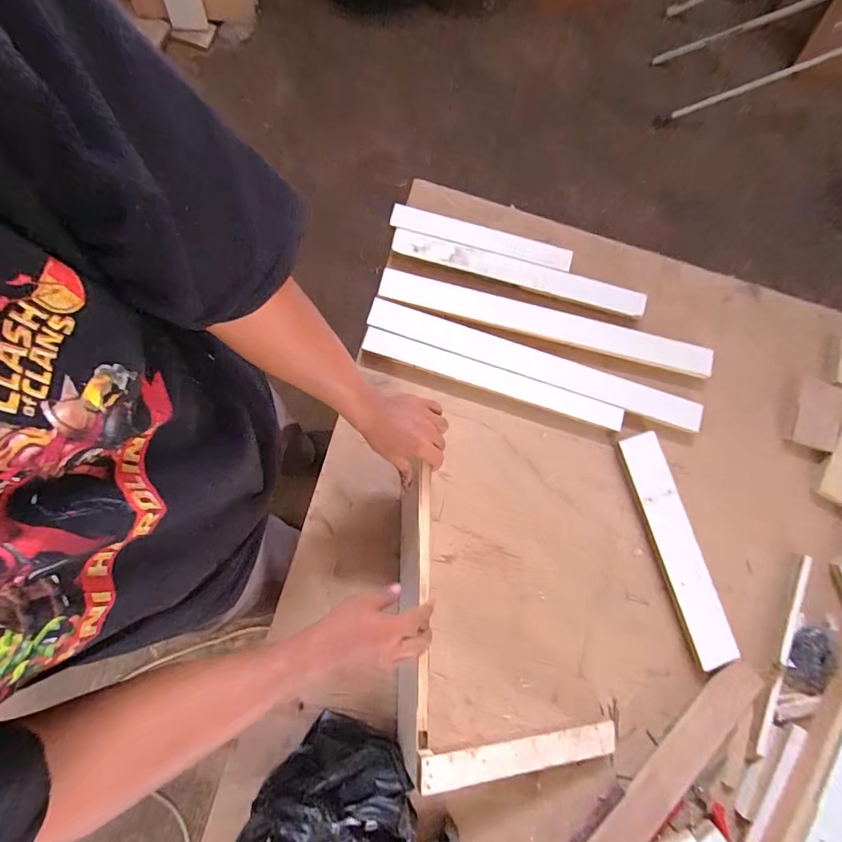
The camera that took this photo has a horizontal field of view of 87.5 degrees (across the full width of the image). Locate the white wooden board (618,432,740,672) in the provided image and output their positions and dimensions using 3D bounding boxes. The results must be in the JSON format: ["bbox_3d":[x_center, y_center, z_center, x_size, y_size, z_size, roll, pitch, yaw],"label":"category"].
[{"bbox_3d":[0.409,0.200,0.702,0.067,0.021,0.363,-15,85,-7],"label":"white wooden board"}]

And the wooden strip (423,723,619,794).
[{"bbox_3d":[0.143,0.464,0.609,0.300,0.014,0.043,4,79,-18],"label":"wooden strip"}]

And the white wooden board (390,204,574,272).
[{"bbox_3d":[0.103,-0.309,0.739,0.307,0.015,0.041,14,82,-3],"label":"white wooden board"}]

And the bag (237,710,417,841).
[{"bbox_3d":[-0.113,0.519,0.590,0.213,0.096,0.171,18,82,0],"label":"bag"}]

